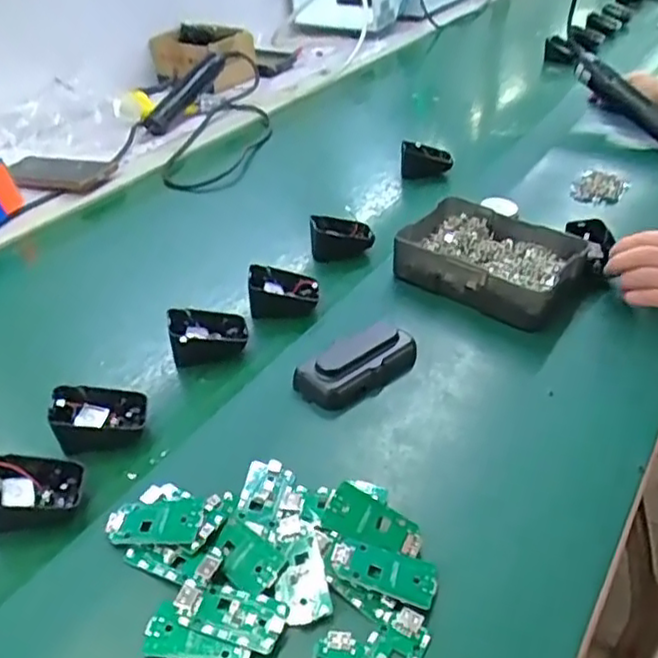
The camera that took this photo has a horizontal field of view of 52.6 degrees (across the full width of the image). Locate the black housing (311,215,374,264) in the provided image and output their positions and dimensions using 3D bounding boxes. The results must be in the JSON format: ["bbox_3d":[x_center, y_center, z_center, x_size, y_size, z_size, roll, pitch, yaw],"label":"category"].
[{"bbox_3d":[0.015,-0.099,0.719,0.068,0.035,0.047,-3,38,-4],"label":"black housing"}]

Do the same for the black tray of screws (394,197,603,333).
[{"bbox_3d":[0.161,-0.070,0.659,0.174,0.045,0.129,24,44,28],"label":"black tray of screws"}]

